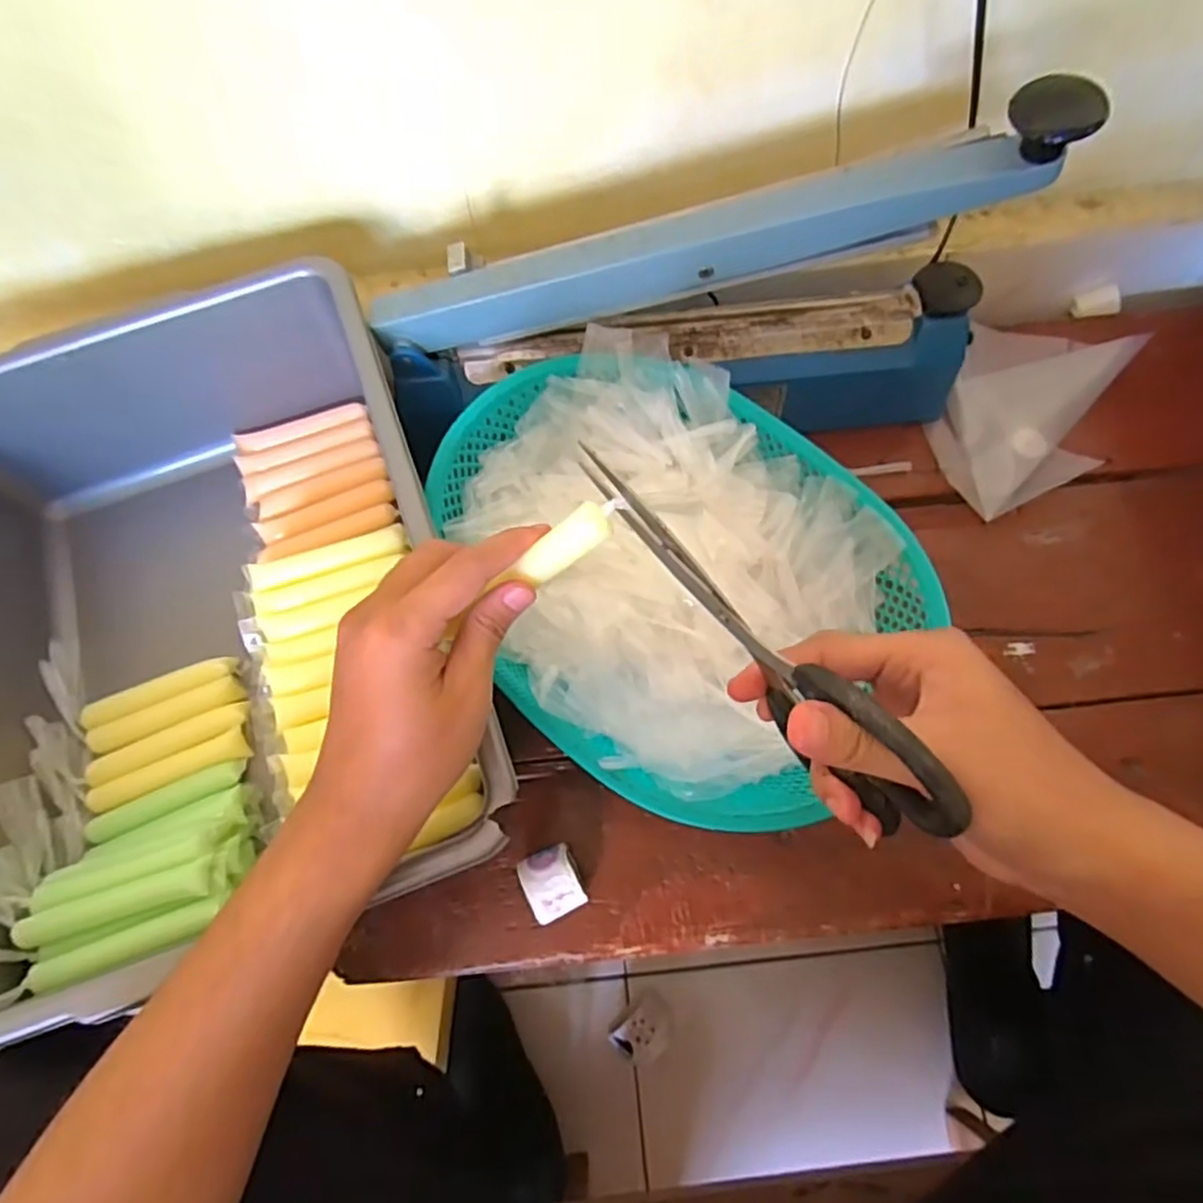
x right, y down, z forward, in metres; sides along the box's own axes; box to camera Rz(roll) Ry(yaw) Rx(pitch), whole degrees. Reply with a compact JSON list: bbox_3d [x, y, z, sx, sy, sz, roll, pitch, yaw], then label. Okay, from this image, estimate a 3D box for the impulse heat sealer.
[{"bbox_3d":[0.055,-0.182,0.453,0.393,0.197,0.090,-6,69,0],"label":"impulse heat sealer"}]

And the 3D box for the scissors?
[{"bbox_3d":[0.056,0.015,0.278,0.016,0.060,0.186,-37,64,-11],"label":"scissors"}]

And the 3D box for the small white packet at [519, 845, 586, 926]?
[{"bbox_3d":[-0.029,0.167,0.420,0.031,0.028,0.038,-23,70,-6],"label":"small white packet"}]

